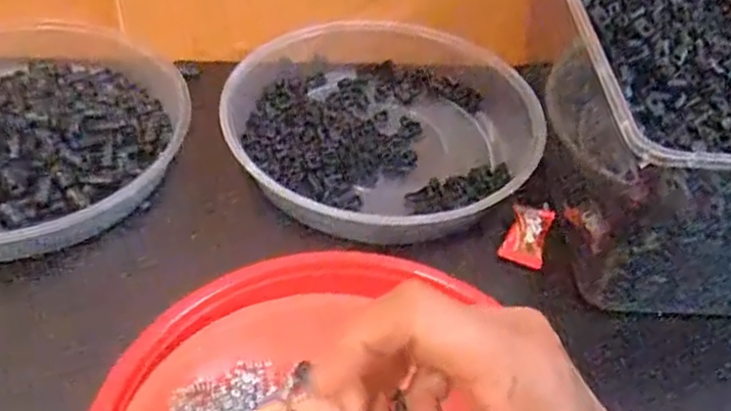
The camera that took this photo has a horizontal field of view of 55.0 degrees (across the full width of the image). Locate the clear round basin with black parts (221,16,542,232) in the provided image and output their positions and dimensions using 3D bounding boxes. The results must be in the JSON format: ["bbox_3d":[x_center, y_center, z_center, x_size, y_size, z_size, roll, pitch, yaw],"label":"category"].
[{"bbox_3d":[0.007,-0.070,0.527,0.218,0.042,0.228,3,45,-3],"label":"clear round basin with black parts"}]

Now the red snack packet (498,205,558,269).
[{"bbox_3d":[0.109,0.018,0.474,0.028,0.013,0.050,18,46,11],"label":"red snack packet"}]

